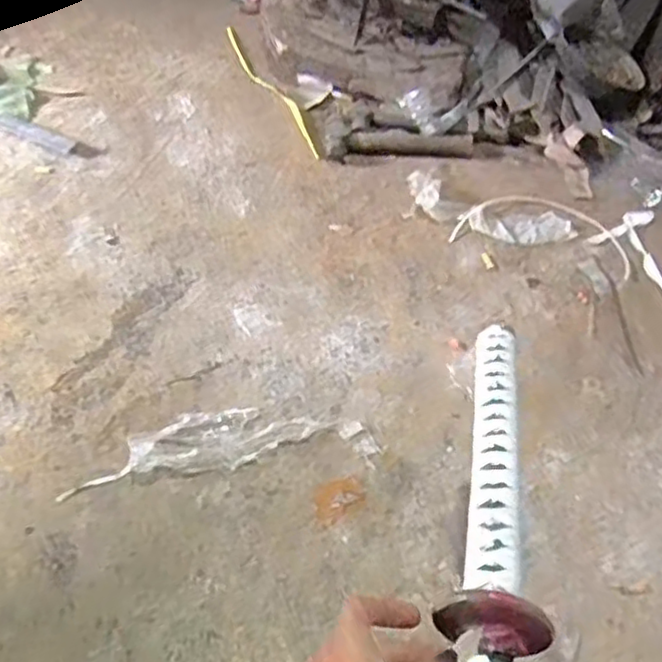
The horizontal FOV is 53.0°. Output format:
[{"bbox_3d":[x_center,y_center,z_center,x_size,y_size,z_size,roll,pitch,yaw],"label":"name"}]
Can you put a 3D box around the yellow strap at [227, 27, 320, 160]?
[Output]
[{"bbox_3d":[-0.122,-0.486,1.324,0.041,0.009,0.484,-20,54,-18],"label":"yellow strap"}]

